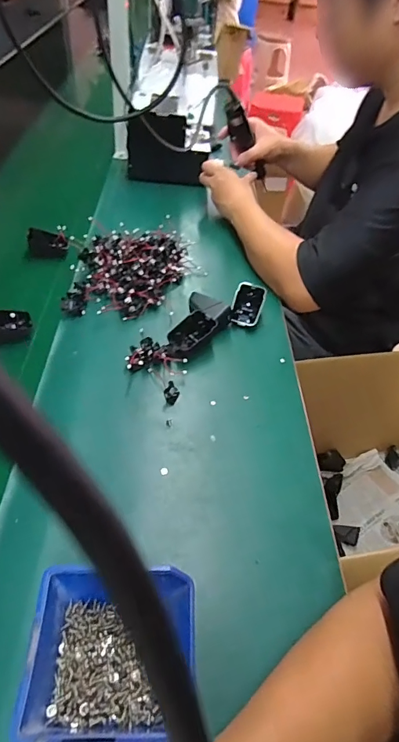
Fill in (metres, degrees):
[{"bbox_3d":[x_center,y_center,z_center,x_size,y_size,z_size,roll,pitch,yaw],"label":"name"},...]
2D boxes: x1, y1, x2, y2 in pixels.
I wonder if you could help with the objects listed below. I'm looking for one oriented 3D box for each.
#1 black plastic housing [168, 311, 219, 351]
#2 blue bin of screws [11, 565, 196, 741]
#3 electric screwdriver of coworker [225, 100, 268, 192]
[{"bbox_3d":[-0.011,-0.053,0.614,0.043,0.020,0.068,41,75,11],"label":"black plastic housing"},{"bbox_3d":[-0.066,0.222,0.341,0.122,0.067,0.117,3,47,-5],"label":"blue bin of screws"},{"bbox_3d":[0.104,-0.459,0.891,0.037,0.234,0.028,-49,61,5],"label":"electric screwdriver of coworker"}]

